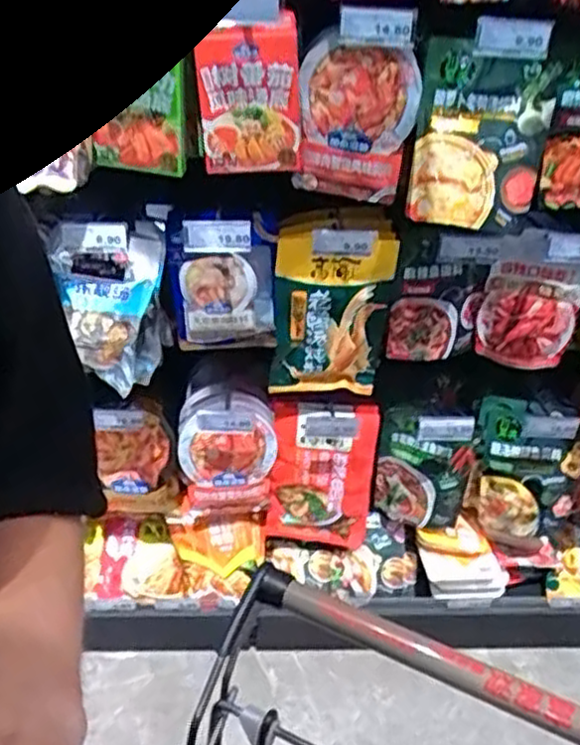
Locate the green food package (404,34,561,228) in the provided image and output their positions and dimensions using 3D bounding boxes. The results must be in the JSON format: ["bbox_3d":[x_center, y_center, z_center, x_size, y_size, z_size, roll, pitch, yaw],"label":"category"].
[{"bbox_3d":[0.260,-0.316,0.990,0.178,0.232,0.055,9,12,9],"label":"green food package"}]

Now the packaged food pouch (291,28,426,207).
[{"bbox_3d":[0.092,-0.355,1.024,0.162,0.230,0.031,9,35,2],"label":"packaged food pouch"}]

